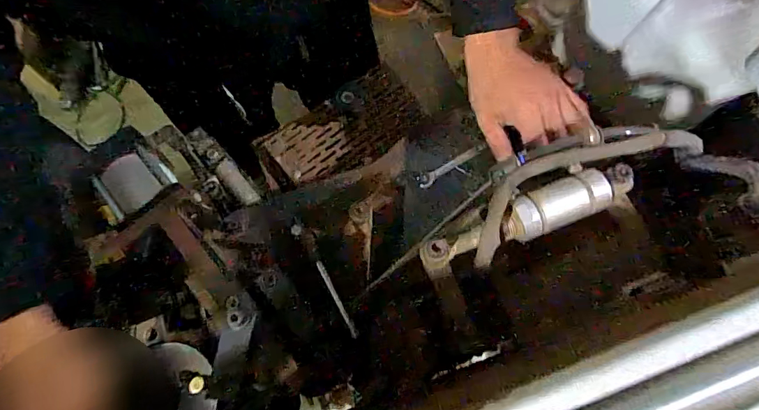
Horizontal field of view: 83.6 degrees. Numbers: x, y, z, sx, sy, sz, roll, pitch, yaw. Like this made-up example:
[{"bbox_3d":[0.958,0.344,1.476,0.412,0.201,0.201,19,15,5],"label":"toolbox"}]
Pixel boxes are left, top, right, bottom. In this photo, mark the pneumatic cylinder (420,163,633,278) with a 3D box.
[{"bbox_3d":[0.120,0.010,0.354,0.184,0.031,0.039,-22,71,-6],"label":"pneumatic cylinder"}]

